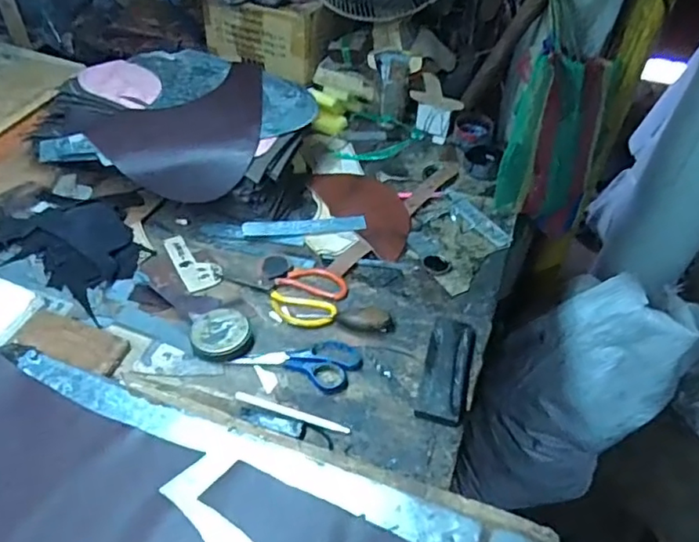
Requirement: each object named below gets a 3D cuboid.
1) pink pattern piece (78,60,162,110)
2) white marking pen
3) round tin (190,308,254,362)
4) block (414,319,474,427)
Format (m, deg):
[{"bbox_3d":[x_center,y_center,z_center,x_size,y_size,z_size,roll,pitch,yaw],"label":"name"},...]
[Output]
[{"bbox_3d":[-0.388,-0.319,0.982,0.159,0.018,0.103,33,53,25],"label":"pink pattern piece"},{"bbox_3d":[-0.069,0.168,0.680,0.145,0.007,0.013,17,47,16],"label":"white marking pen"},{"bbox_3d":[-0.165,0.082,0.740,0.074,0.026,0.064,-14,46,-15],"label":"round tin"},{"bbox_3d":[0.123,0.121,0.713,0.054,0.014,0.153,12,45,11],"label":"block"}]

